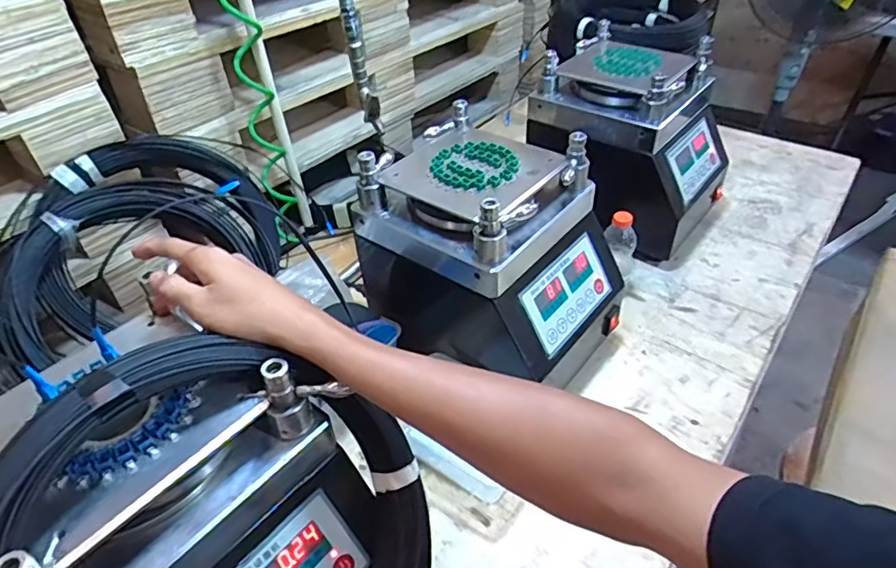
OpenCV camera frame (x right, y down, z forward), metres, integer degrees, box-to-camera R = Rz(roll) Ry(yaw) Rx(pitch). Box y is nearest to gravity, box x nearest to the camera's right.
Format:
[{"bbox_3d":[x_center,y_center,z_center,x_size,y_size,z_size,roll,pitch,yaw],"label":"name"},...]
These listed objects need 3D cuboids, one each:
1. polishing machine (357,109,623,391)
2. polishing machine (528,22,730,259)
[{"bbox_3d":[0.061,-0.028,0.728,0.282,0.280,0.227,29,50,31],"label":"polishing machine"},{"bbox_3d":[0.303,-0.239,0.946,0.295,0.290,0.208,22,47,25],"label":"polishing machine"}]

